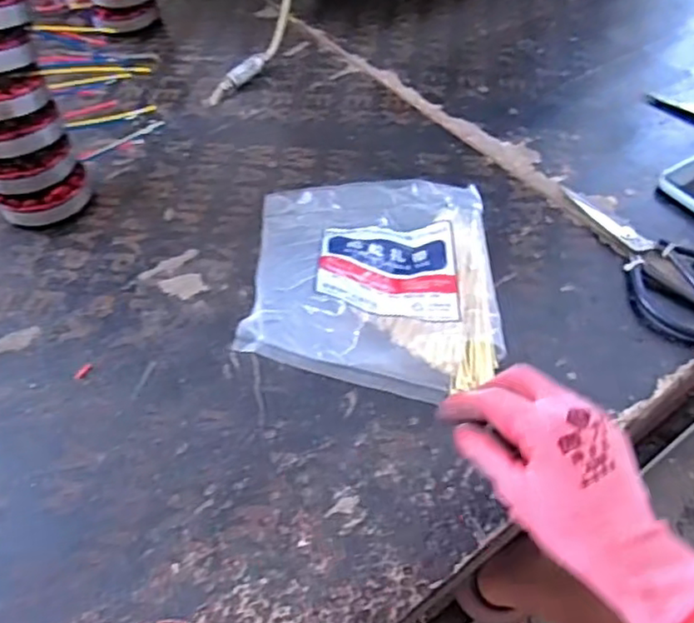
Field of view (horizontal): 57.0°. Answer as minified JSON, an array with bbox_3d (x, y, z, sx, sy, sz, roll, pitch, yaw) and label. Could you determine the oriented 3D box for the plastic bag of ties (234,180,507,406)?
[{"bbox_3d":[0.024,-0.045,0.531,0.198,0.067,0.245,0,52,2],"label":"plastic bag of ties"}]

